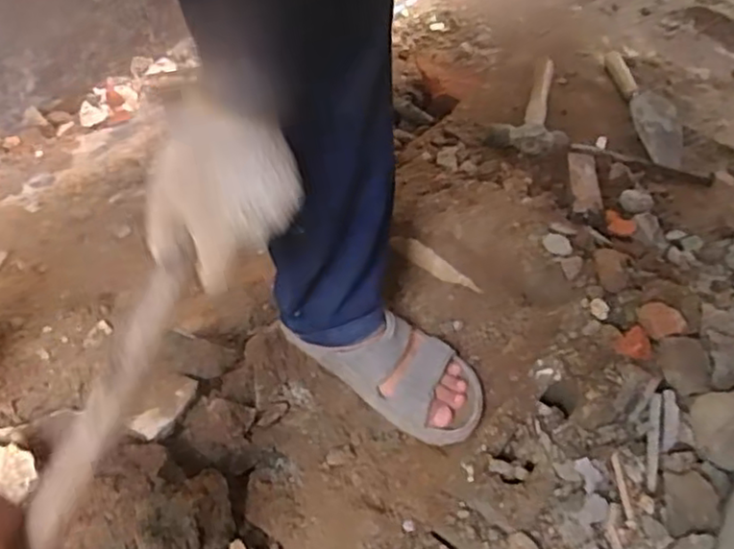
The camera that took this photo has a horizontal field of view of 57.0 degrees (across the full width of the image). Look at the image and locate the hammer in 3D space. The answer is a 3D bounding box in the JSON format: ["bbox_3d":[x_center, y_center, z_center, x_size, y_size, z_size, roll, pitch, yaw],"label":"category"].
[{"bbox_3d":[0.285,-0.286,1.136,0.122,0.030,0.260,19,49,10],"label":"hammer"}]

